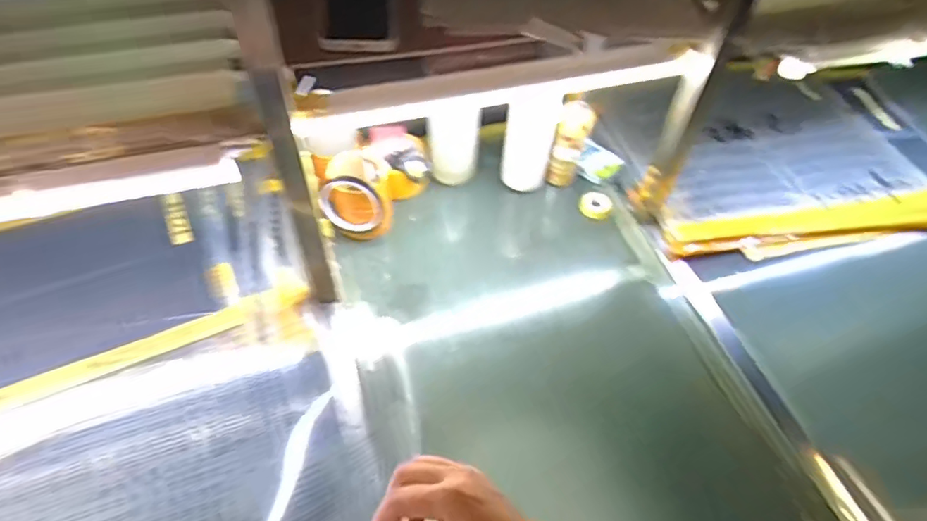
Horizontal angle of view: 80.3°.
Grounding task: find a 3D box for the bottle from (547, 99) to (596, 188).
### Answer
[{"bbox_3d":[0.163,-0.179,0.838,0.047,0.142,0.042,17,53,9],"label":"bottle"}]

